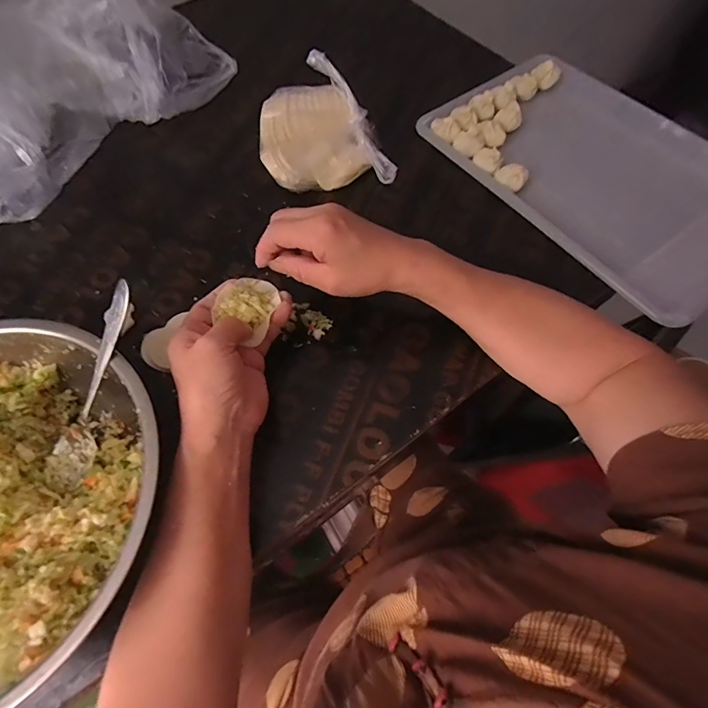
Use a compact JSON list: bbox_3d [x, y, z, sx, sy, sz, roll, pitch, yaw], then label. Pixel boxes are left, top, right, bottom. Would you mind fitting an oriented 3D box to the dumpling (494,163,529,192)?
[{"bbox_3d":[0.176,-0.198,0.452,0.034,0.020,0.022,23,69,11],"label":"dumpling"}]

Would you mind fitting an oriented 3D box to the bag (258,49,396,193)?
[{"bbox_3d":[-0.036,-0.259,0.464,0.145,0.072,0.118,-12,67,-4],"label":"bag"}]

